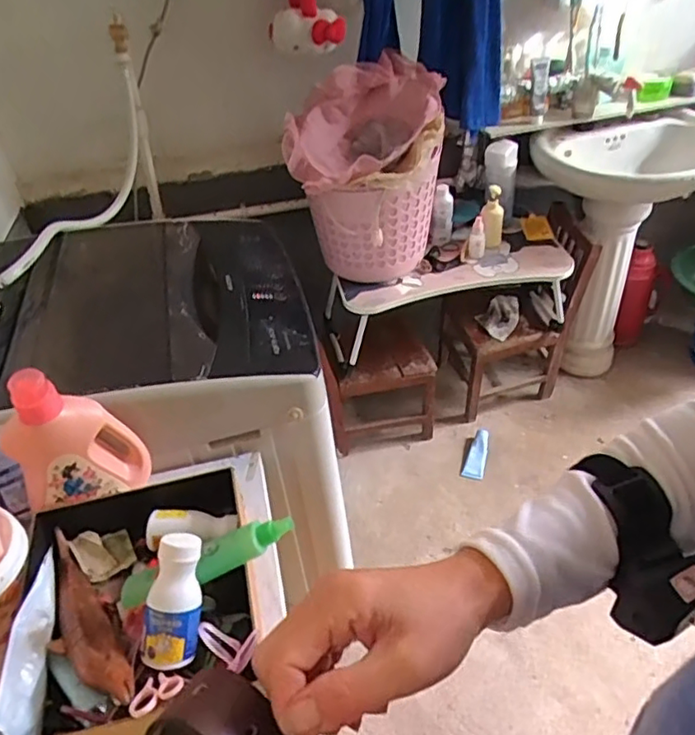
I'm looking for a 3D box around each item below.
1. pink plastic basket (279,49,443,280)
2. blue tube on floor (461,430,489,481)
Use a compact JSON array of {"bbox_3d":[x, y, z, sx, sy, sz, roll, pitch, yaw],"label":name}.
[{"bbox_3d":[0.047,-0.464,1.490,0.365,0.447,0.365,-1,40,5],"label":"pink plastic basket"},{"bbox_3d":[0.391,0.256,1.797,0.058,0.028,0.161,12,61,20],"label":"blue tube on floor"}]

